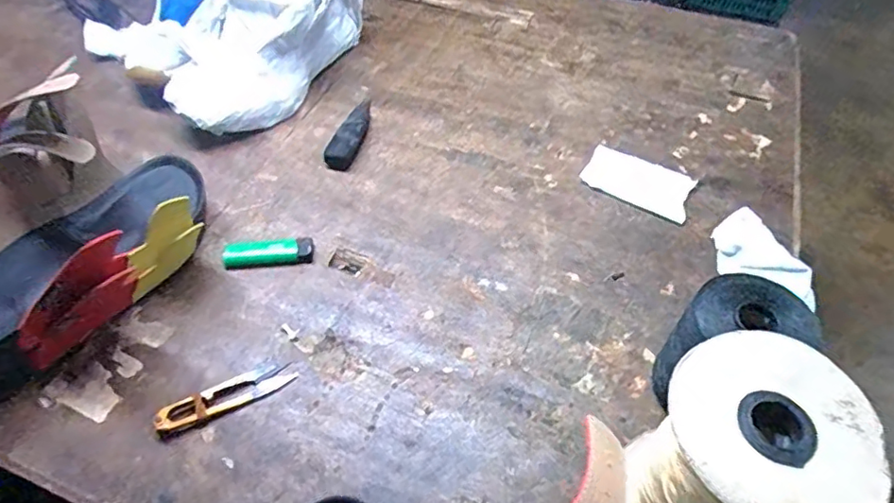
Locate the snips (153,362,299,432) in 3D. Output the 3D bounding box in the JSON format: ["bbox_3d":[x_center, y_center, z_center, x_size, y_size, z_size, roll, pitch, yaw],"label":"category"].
[{"bbox_3d":[-0.171,0.109,0.429,0.099,0.017,0.025,-25,56,-19],"label":"snips"}]

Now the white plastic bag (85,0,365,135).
[{"bbox_3d":[-0.246,-0.312,0.670,0.263,0.185,0.307,31,58,21],"label":"white plastic bag"}]

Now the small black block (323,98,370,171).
[{"bbox_3d":[-0.103,-0.136,0.617,0.029,0.018,0.116,14,53,10],"label":"small black block"}]

